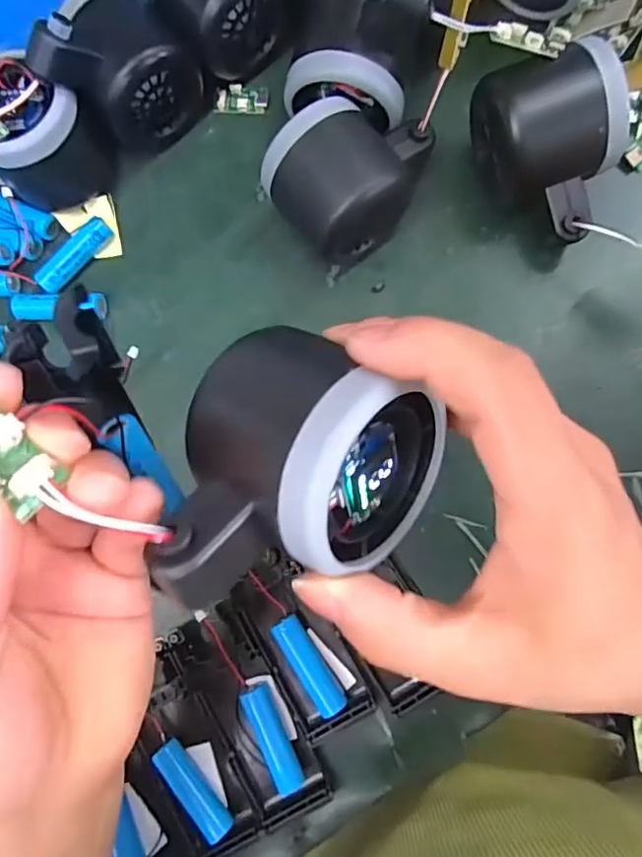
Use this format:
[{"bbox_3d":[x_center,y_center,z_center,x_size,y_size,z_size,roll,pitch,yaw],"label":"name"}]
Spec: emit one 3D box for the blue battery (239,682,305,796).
[{"bbox_3d":[-0.023,0.149,0.274,0.013,0.013,0.050,-24,84,4],"label":"blue battery"}]

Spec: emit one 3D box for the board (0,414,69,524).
[{"bbox_3d":[-0.073,0.006,0.130,0.027,0.007,0.014,36,90,7],"label":"board"}]

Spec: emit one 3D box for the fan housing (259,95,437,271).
[{"bbox_3d":[0.017,-0.124,0.277,0.079,0.051,0.056,-36,84,3],"label":"fan housing"}]

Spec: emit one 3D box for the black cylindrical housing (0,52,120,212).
[{"bbox_3d":[-0.148,-0.150,0.290,0.058,0.063,0.057,0,86,6],"label":"black cylindrical housing"}]

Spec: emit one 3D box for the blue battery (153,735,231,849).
[{"bbox_3d":[-0.063,0.175,0.275,0.012,0.015,0.049,-42,84,2],"label":"blue battery"}]

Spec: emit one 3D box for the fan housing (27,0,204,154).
[{"bbox_3d":[-0.097,-0.182,0.280,0.048,0.073,0.066,40,91,7],"label":"fan housing"}]

